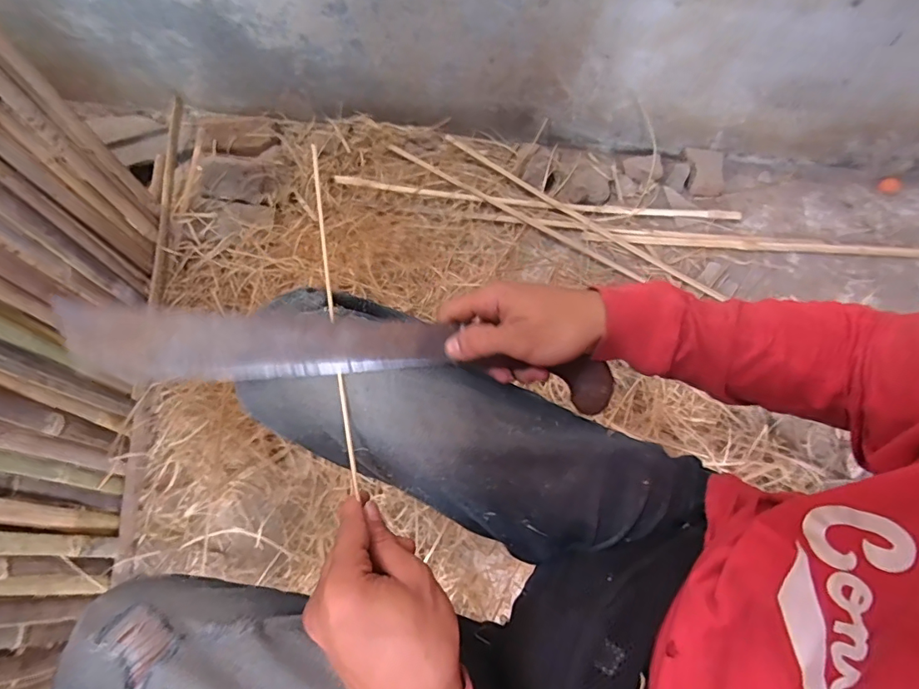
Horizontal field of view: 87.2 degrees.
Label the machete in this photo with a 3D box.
[{"bbox_3d":[-0.070,0.008,0.378,0.398,0.031,0.057,5,64,-14],"label":"machete"}]

